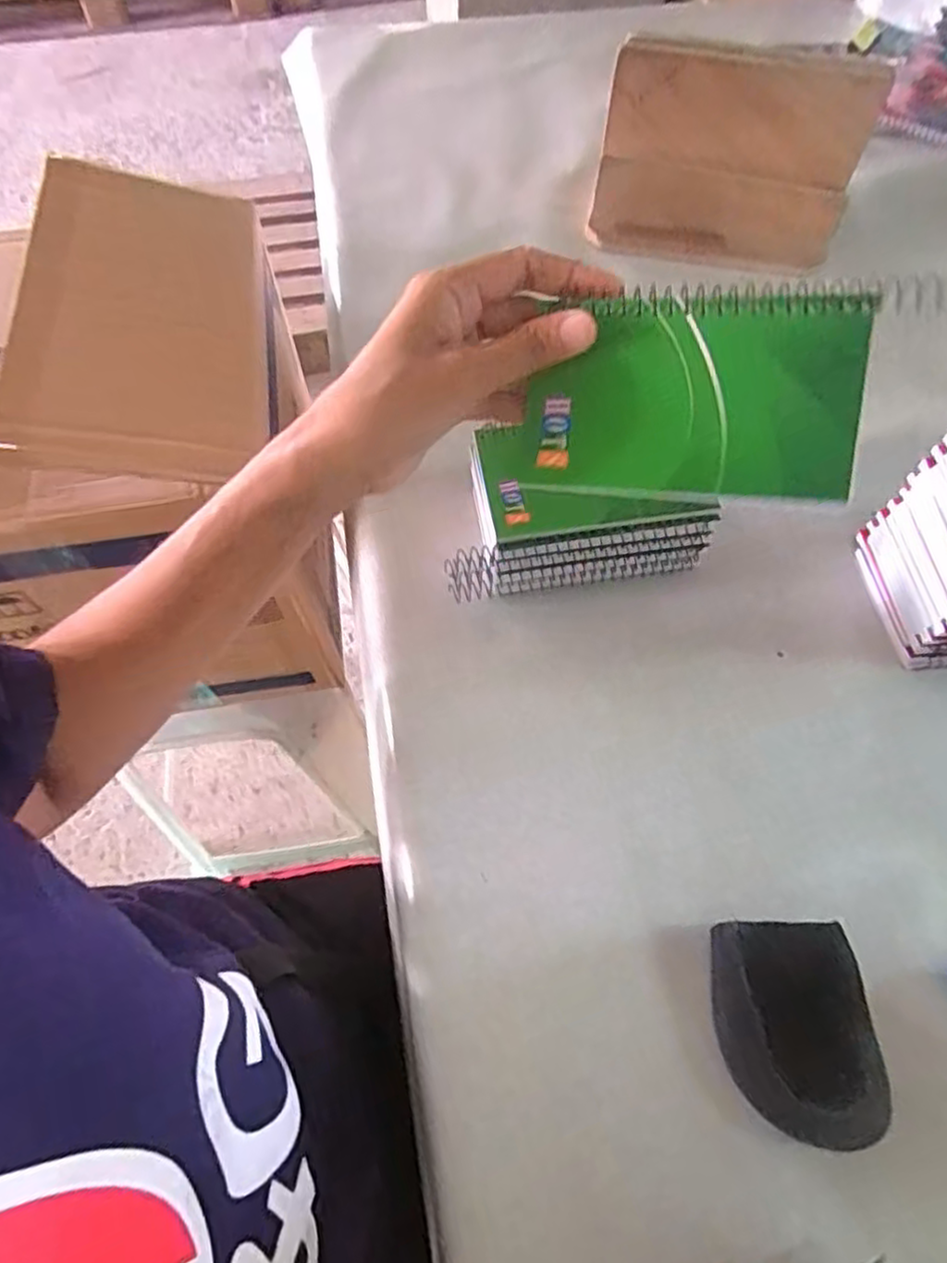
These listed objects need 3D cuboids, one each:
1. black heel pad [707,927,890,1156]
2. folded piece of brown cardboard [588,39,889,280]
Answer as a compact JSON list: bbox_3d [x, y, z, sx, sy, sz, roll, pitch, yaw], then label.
[{"bbox_3d":[0.139,0.174,0.308,0.059,0.025,0.083,1,63,2],"label":"black heel pad"},{"bbox_3d":[0.196,-0.363,0.545,0.189,0.139,0.014,13,50,10],"label":"folded piece of brown cardboard"}]

